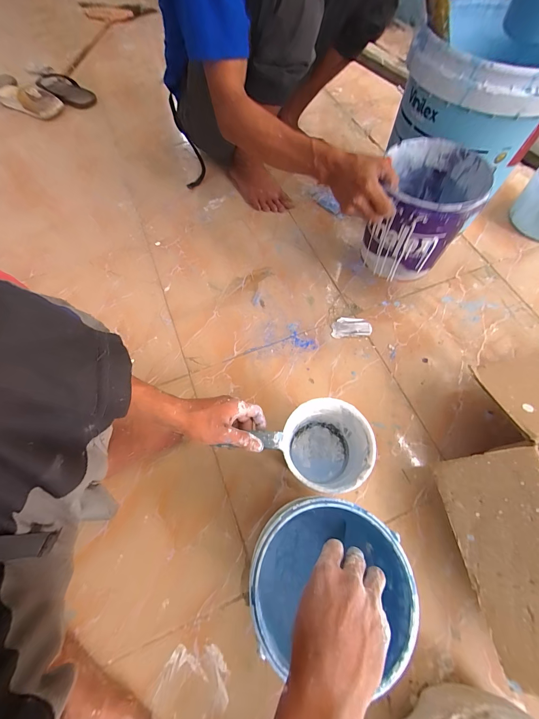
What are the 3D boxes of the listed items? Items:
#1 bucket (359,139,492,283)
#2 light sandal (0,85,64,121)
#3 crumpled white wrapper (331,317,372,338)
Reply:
[{"bbox_3d":[0.274,-0.267,0.555,0.160,0.180,0.191,32,70,13],"label":"bucket"},{"bbox_3d":[-0.857,-0.922,1.043,0.246,0.065,0.095,22,68,10],"label":"light sandal"},{"bbox_3d":[0.187,-0.074,0.668,0.091,0.004,0.051,-3,66,-1],"label":"crumpled white wrapper"}]

